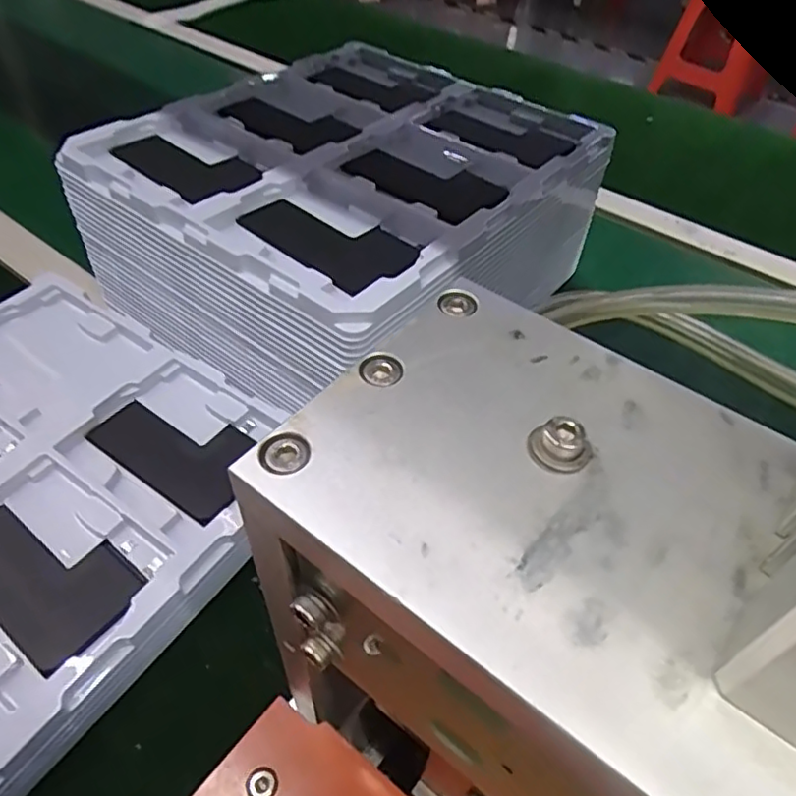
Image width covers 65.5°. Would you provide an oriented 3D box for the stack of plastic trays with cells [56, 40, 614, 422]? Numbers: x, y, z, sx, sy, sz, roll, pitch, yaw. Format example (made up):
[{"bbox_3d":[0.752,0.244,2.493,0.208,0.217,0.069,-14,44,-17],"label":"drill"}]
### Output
[{"bbox_3d":[-0.039,-0.163,0.482,0.347,0.094,0.289,-34,58,-28],"label":"stack of plastic trays with cells"}]

